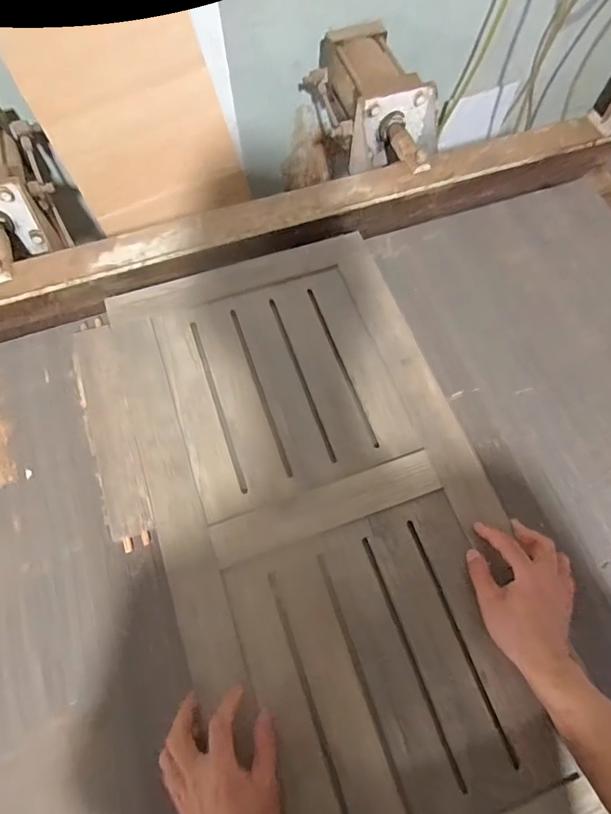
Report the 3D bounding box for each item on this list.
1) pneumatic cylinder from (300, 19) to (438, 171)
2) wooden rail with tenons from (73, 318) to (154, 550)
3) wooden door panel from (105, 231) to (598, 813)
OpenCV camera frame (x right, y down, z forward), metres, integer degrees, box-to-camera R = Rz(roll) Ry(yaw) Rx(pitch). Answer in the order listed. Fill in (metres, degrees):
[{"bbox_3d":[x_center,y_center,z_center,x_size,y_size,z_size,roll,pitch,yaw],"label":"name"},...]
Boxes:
[{"bbox_3d":[0.127,-0.557,0.830,0.149,0.116,0.354,-24,71,-10],"label":"pneumatic cylinder"},{"bbox_3d":[-0.251,0.024,0.581,0.056,0.014,0.312,-18,70,-8],"label":"wooden rail with tenons"},{"bbox_3d":[0.027,0.128,0.543,0.383,0.028,0.747,-17,70,-8],"label":"wooden door panel"}]

